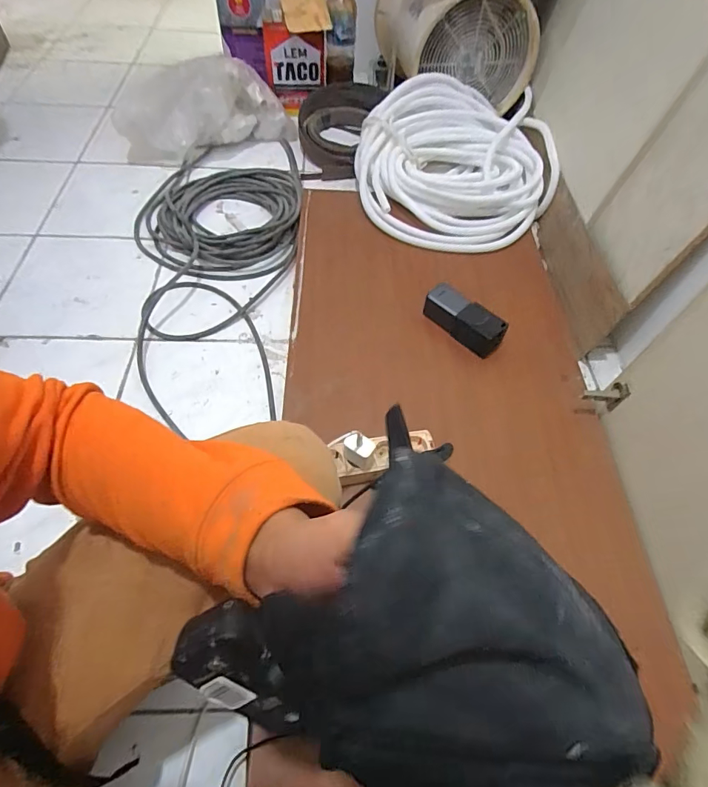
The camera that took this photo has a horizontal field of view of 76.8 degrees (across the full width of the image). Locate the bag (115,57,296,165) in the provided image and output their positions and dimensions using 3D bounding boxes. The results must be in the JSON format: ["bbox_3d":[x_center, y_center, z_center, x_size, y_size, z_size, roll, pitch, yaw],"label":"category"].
[{"bbox_3d":[-0.412,-0.789,1.241,0.471,0.171,0.295,-12,58,-11],"label":"bag"}]

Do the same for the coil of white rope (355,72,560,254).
[{"bbox_3d":[0.240,-0.548,1.072,0.438,0.181,0.469,1,56,-2],"label":"coil of white rope"}]

